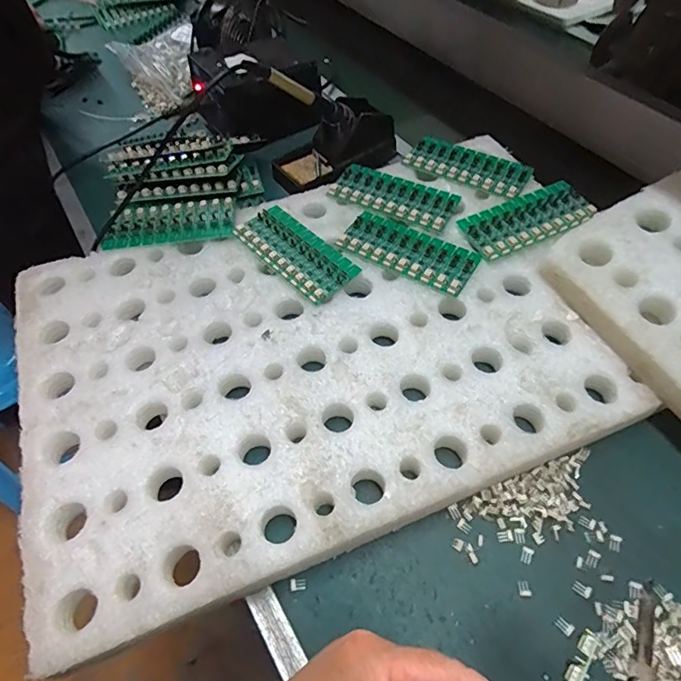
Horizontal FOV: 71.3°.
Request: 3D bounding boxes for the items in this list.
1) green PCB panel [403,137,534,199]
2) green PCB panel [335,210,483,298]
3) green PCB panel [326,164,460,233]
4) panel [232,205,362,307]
[{"bbox_3d":[0.148,-0.202,0.549,0.134,0.013,0.062,29,61,20],"label":"green PCB panel"},{"bbox_3d":[0.068,-0.093,0.481,0.137,0.007,0.061,26,61,19],"label":"green PCB panel"},{"bbox_3d":[0.060,-0.162,0.527,0.136,0.010,0.060,24,60,18],"label":"green PCB panel"},{"bbox_3d":[-0.046,-0.092,0.487,0.063,0.004,0.136,-39,62,-22],"label":"panel"}]

